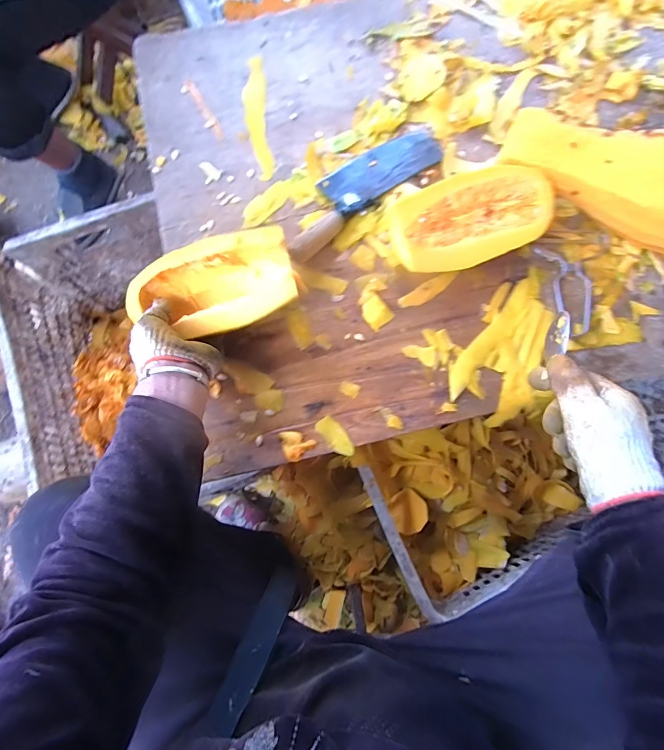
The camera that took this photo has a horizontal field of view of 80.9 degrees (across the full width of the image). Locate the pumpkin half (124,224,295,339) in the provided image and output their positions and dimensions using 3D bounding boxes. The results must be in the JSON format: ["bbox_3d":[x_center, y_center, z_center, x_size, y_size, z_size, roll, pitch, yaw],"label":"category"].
[{"bbox_3d":[-0.139,-0.097,0.462,0.192,0.061,0.101,-20,79,-3],"label":"pumpkin half"}]

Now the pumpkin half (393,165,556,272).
[{"bbox_3d":[0.167,-0.193,0.493,0.195,0.053,0.103,-21,102,-3],"label":"pumpkin half"}]

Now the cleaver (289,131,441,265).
[{"bbox_3d":[0.036,-0.262,0.533,0.266,0.035,0.081,-39,80,-6],"label":"cleaver"}]

